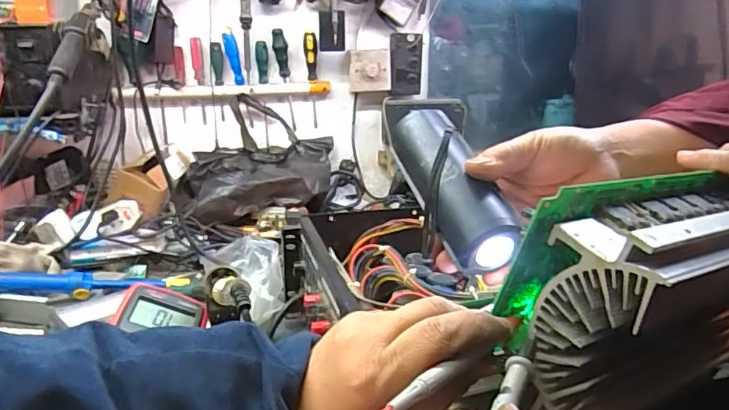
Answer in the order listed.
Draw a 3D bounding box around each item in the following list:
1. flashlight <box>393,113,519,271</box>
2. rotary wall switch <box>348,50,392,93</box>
[{"bbox_3d":[0.070,-0.017,0.413,0.048,0.049,0.156,-7,51,-20],"label":"flashlight"},{"bbox_3d":[0.010,-0.291,1.141,0.093,0.086,0.041,-1,16,2],"label":"rotary wall switch"}]

